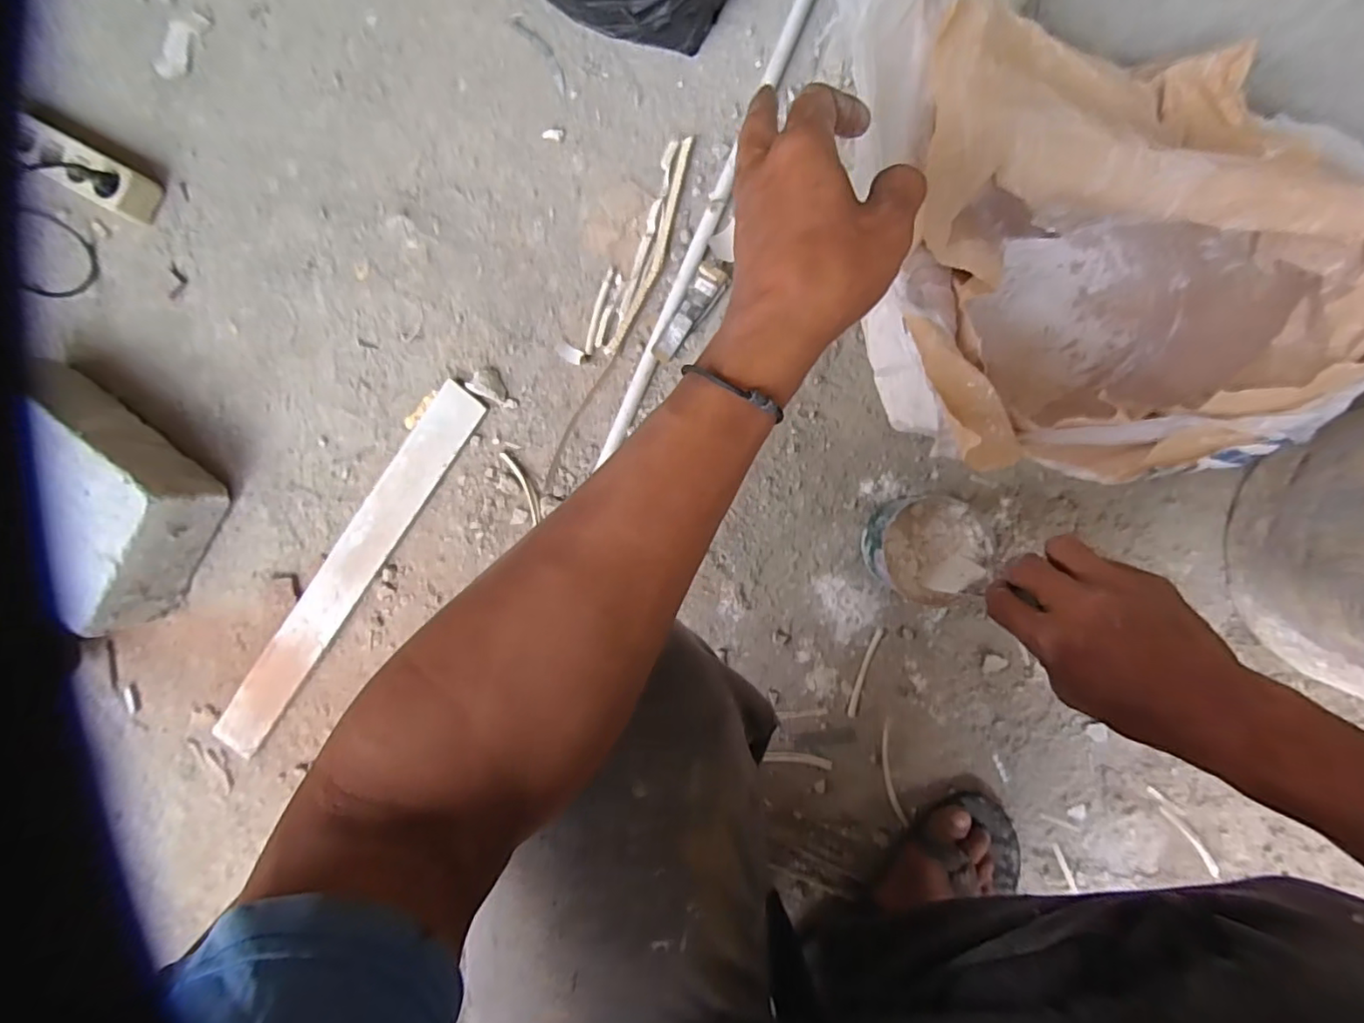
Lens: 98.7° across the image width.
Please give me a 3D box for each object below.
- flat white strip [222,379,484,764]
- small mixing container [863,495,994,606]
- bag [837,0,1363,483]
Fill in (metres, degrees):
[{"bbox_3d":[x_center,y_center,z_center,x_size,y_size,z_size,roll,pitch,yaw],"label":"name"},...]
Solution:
[{"bbox_3d":[-0.411,0.075,0.715,0.061,0.018,0.524,37,97,5],"label":"flat white strip"},{"bbox_3d":[0.235,0.035,0.567,0.103,0.072,0.096,1,91,7],"label":"small mixing container"},{"bbox_3d":[0.310,-0.188,0.460,0.374,0.243,0.313,5,92,7],"label":"bag"}]

